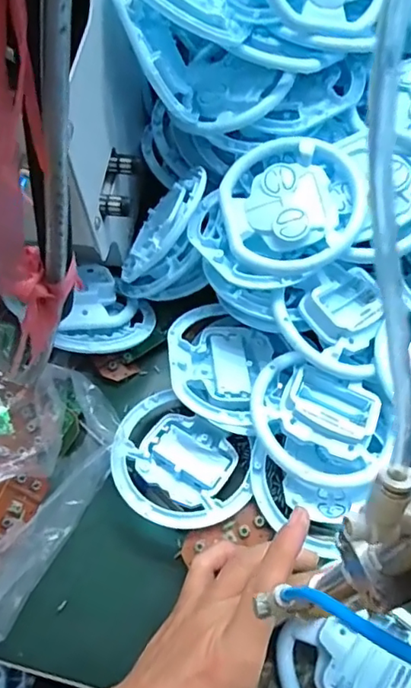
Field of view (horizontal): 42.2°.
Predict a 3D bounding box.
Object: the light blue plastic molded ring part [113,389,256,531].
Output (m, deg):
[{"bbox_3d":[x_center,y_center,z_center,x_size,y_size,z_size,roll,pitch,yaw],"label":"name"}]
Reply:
[{"bbox_3d":[-0.017,0.084,0.376,0.101,0.027,0.084,25,67,14],"label":"light blue plastic molded ring part"}]

